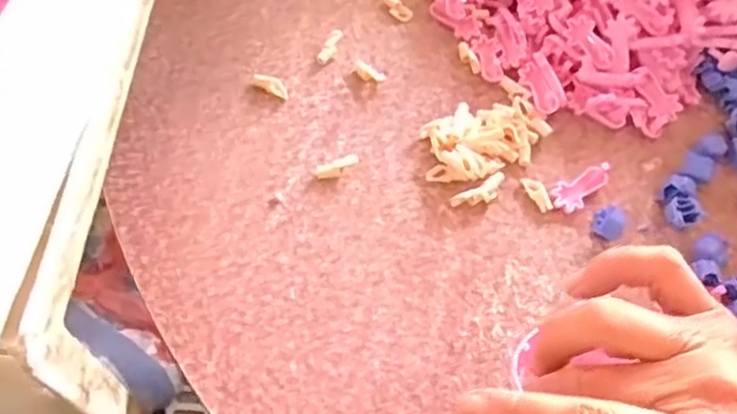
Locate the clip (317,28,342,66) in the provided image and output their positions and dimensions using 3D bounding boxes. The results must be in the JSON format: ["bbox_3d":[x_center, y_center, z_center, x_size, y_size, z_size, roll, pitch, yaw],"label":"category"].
[{"bbox_3d":[-0.026,-0.107,0.426,0.008,0.008,0.027,26,80,11],"label":"clip"}]

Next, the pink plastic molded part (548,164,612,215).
[{"bbox_3d":[0.126,-0.013,0.381,0.037,0.015,0.019,-40,70,-22],"label":"pink plastic molded part"}]

